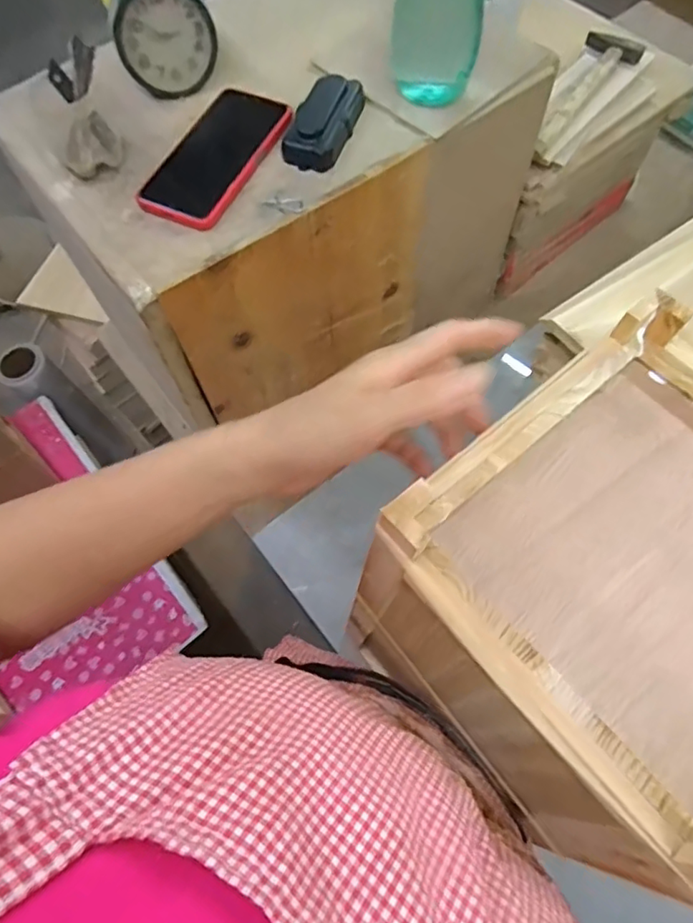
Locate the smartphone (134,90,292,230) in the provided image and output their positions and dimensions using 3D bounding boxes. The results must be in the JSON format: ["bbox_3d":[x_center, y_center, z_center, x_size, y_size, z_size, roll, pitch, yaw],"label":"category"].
[{"bbox_3d":[-0.122,-0.275,0.512,0.085,0.014,0.154,25,70,14],"label":"smartphone"}]

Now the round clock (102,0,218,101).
[{"bbox_3d":[-0.177,-0.411,0.538,0.094,0.093,0.061,-25,67,-8],"label":"round clock"}]

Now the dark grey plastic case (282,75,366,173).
[{"bbox_3d":[-0.022,-0.316,0.525,0.050,0.025,0.102,18,68,11],"label":"dark grey plastic case"}]

